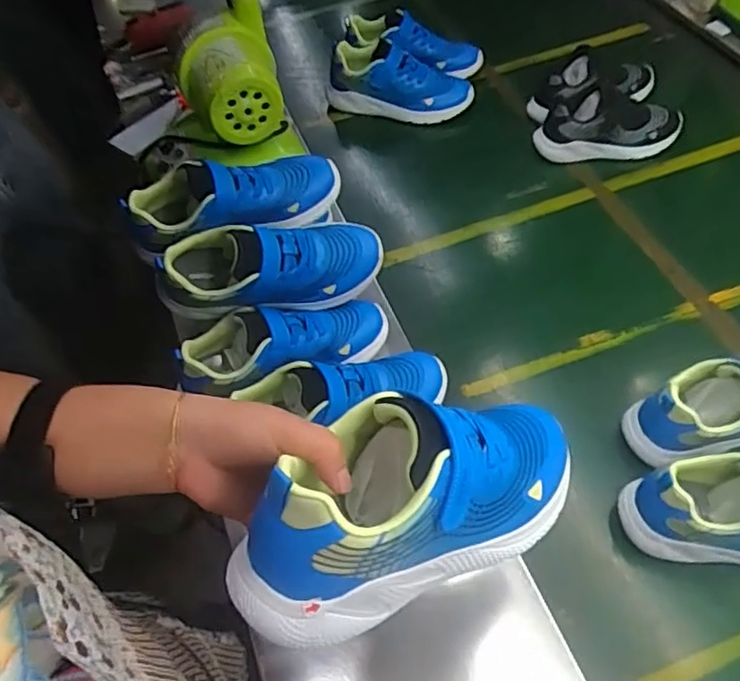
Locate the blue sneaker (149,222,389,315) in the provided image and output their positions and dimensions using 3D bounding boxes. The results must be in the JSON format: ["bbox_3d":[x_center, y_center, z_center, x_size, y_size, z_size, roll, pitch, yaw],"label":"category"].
[{"bbox_3d":[-0.107,-0.082,0.699,0.247,0.102,0.073,-16,57,-7],"label":"blue sneaker"}]

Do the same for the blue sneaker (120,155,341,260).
[{"bbox_3d":[-0.152,-0.164,0.733,0.240,0.086,0.094,-23,58,-12],"label":"blue sneaker"}]

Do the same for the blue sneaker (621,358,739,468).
[{"bbox_3d":[0.401,0.061,0.672,0.239,0.088,0.096,-16,57,-7],"label":"blue sneaker"}]

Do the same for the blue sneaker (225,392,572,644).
[{"bbox_3d":[0.039,0.083,0.377,0.237,0.089,0.094,-12,50,-33],"label":"blue sneaker"}]

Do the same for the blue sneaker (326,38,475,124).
[{"bbox_3d":[0.050,-0.435,1.079,0.246,0.115,0.084,10,57,10],"label":"blue sneaker"}]

